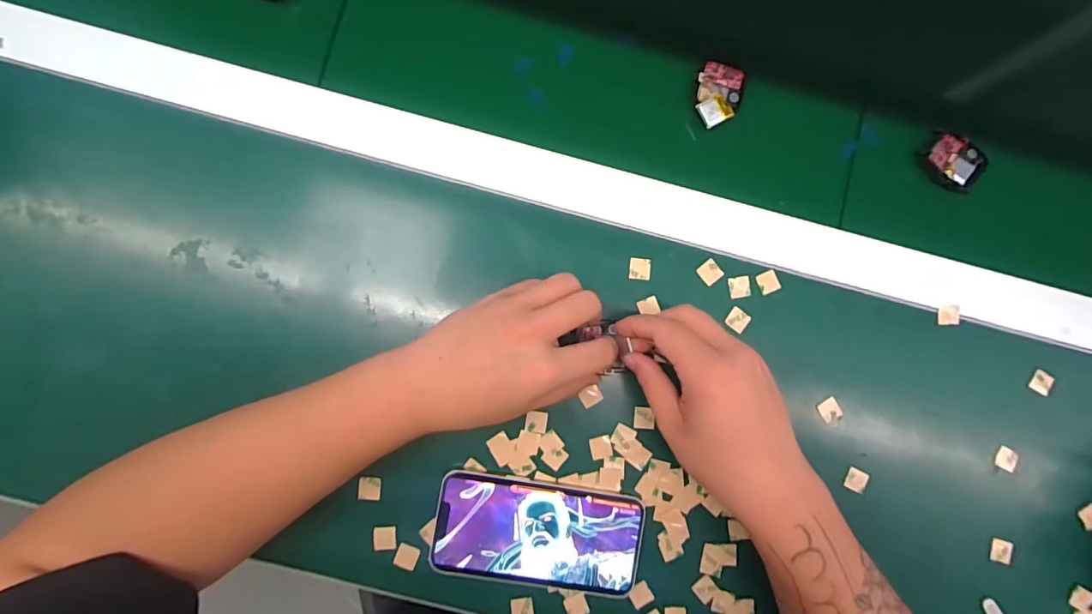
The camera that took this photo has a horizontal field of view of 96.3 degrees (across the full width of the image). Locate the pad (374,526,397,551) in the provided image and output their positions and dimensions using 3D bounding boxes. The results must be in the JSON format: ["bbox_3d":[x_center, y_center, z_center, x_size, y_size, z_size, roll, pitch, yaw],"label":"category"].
[{"bbox_3d":[-0.115,0.165,0.348,0.015,0.004,0.016,0,85,-2],"label":"pad"}]

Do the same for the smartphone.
[{"bbox_3d":[-0.005,0.164,0.348,0.145,0.010,0.073,9,85,-1],"label":"smartphone"}]

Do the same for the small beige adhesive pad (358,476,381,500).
[{"bbox_3d":[-0.127,0.131,0.352,0.015,0.004,0.016,3,85,-1],"label":"small beige adhesive pad"}]

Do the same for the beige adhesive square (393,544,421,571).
[{"bbox_3d":[-0.099,0.179,0.348,0.016,0.004,0.017,20,85,0],"label":"beige adhesive square"}]

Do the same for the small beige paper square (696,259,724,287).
[{"bbox_3d":[0.124,-0.026,0.365,0.016,0.004,0.016,-39,88,-4],"label":"small beige paper square"}]

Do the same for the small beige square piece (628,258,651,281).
[{"bbox_3d":[0.070,-0.029,0.364,0.016,0.004,0.016,5,85,-1],"label":"small beige square piece"}]

